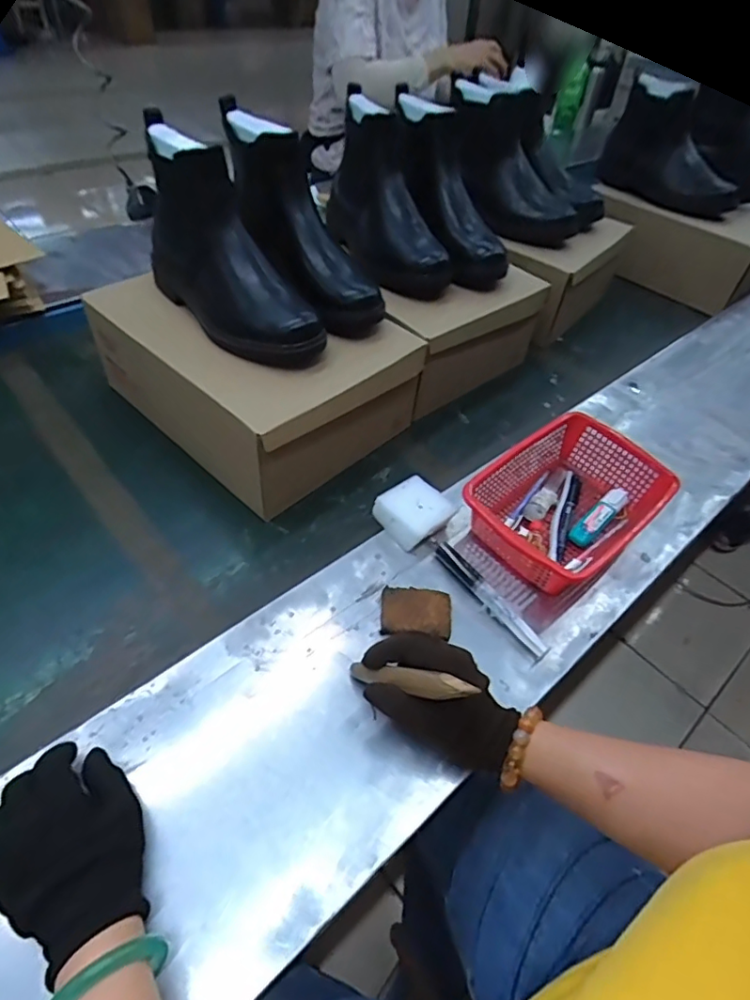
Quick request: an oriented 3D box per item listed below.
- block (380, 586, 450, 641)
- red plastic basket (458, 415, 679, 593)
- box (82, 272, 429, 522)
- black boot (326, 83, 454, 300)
[{"bbox_3d":[0.040,0.107,0.533,0.066,0.011,0.047,8,47,1],"label":"block"},{"bbox_3d":[0.208,0.004,0.612,0.220,0.074,0.151,-32,58,-31],"label":"red plastic basket"},{"bbox_3d":[-0.146,-0.164,0.703,0.327,0.143,0.246,35,53,24],"label":"box"},{"bbox_3d":[0.013,-0.398,0.740,0.093,0.176,0.251,-14,50,-19],"label":"black boot"}]

